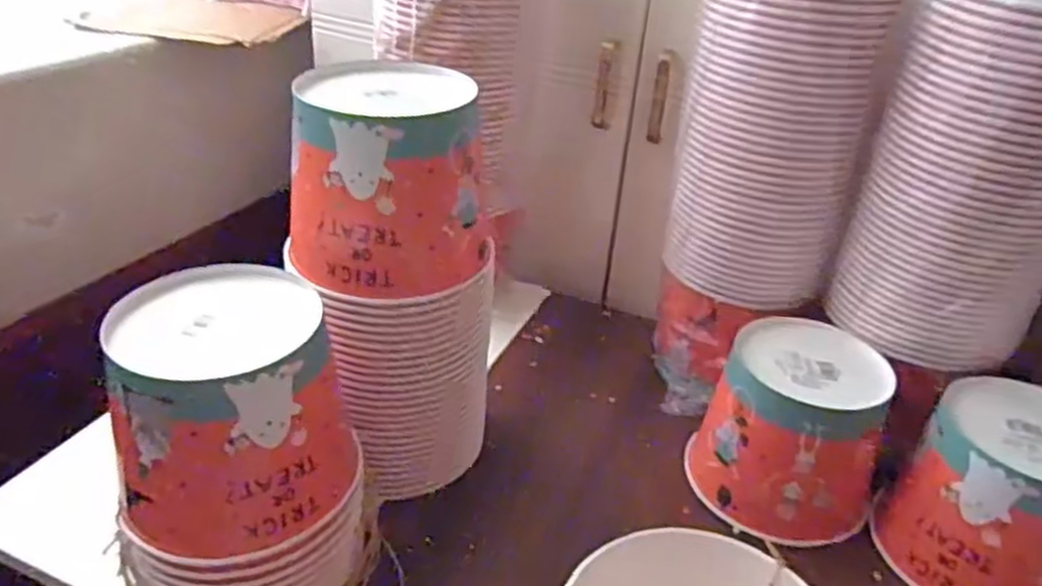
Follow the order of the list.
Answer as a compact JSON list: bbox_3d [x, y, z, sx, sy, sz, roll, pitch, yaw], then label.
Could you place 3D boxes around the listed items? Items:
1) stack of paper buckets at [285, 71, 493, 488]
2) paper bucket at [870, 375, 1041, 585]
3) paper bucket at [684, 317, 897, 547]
[{"bbox_3d":[-0.101,0.002,0.614,0.156,0.328,0.142,1,32,-6],"label":"stack of paper buckets"},{"bbox_3d":[0.388,0.168,0.613,0.140,0.131,0.141,-20,39,-35],"label":"paper bucket"},{"bbox_3d":[0.232,0.121,0.665,0.150,0.127,0.131,20,35,24],"label":"paper bucket"}]

